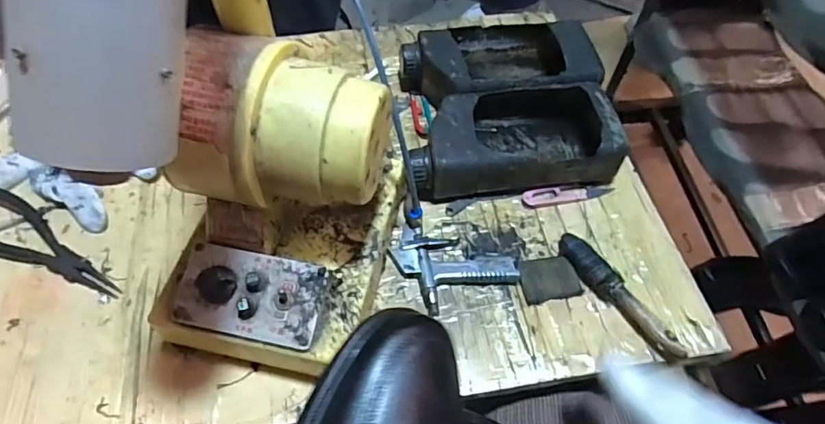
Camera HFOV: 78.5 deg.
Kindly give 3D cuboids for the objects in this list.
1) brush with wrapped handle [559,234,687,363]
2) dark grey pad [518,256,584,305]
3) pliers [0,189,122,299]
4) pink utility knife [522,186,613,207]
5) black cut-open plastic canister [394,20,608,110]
[{"bbox_3d":[0.189,0.076,0.466,0.024,0.023,0.143,-26,61,-16],"label":"brush with wrapped handle"},{"bbox_3d":[0.130,0.063,0.480,0.054,0.008,0.041,-11,58,-8],"label":"dark grey pad"},{"bbox_3d":[-0.369,0.032,0.493,0.199,0.013,0.055,26,61,15],"label":"pliers"},{"bbox_3d":[0.165,-0.020,0.536,0.097,0.007,0.019,-10,58,-7],"label":"pink utility knife"},{"bbox_3d":[0.101,-0.174,0.612,0.218,0.066,0.122,-10,58,-7],"label":"black cut-open plastic canister"}]

